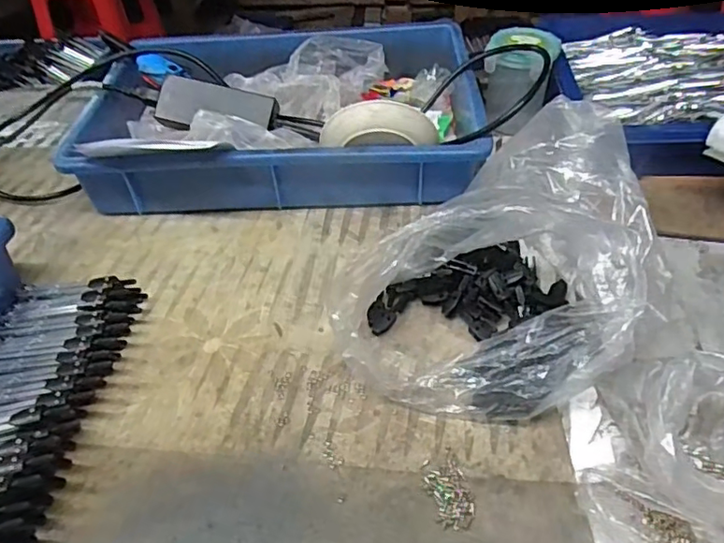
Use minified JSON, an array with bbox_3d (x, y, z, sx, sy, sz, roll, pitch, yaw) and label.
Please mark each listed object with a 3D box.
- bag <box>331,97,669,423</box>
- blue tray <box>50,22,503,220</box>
[{"bbox_3d":[0.111,-0.013,0.469,0.223,0.131,0.222,4,43,11],"label":"bag"},{"bbox_3d":[-0.087,-0.179,0.675,0.412,0.121,0.270,-3,42,4],"label":"blue tray"}]

